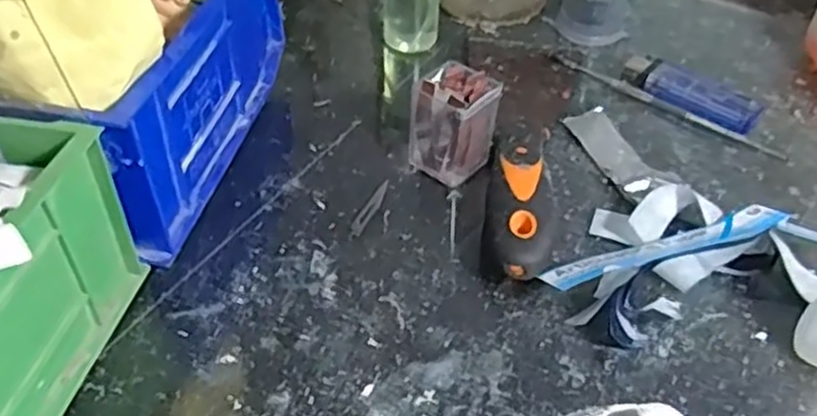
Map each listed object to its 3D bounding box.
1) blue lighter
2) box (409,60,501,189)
[{"bbox_3d":[0.168,-0.068,0.447,0.081,0.014,0.024,31,53,25],"label":"blue lighter"},{"bbox_3d":[0.023,-0.042,0.388,0.032,0.052,0.035,34,54,27],"label":"box"}]

